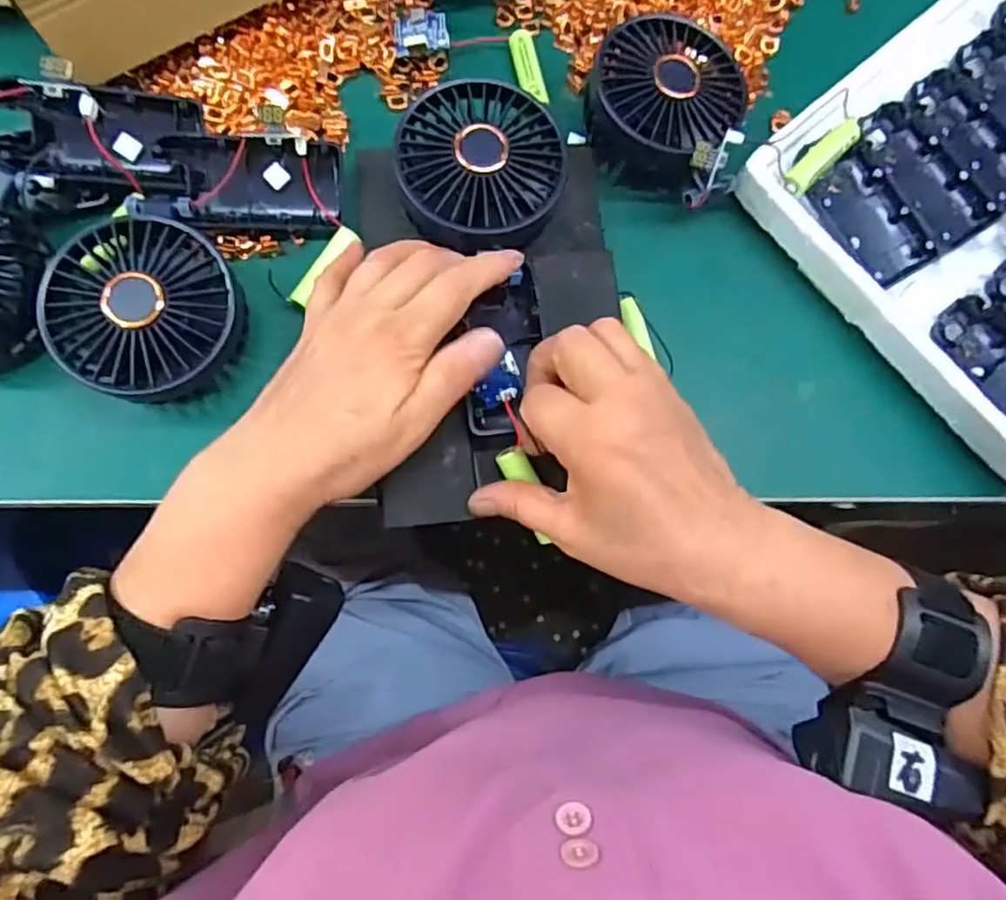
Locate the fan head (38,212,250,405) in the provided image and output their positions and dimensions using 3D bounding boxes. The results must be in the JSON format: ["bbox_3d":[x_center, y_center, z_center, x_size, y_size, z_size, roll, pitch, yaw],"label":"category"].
[{"bbox_3d":[-0.172,-0.066,0.314,0.084,0.039,0.081,1,77,-6],"label":"fan head"}]

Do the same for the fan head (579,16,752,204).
[{"bbox_3d":[0.093,-0.193,0.365,0.091,0.050,0.086,1,77,-6],"label":"fan head"}]

